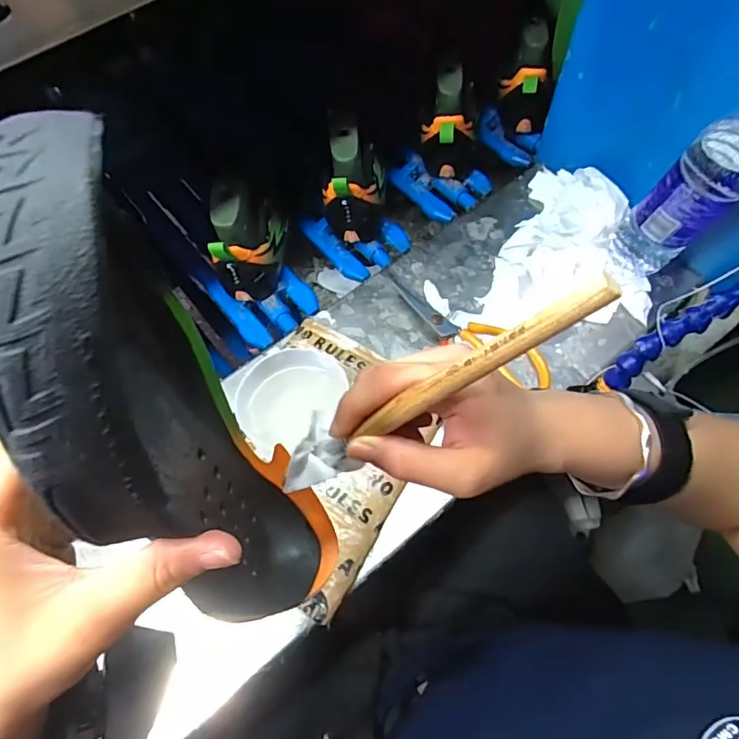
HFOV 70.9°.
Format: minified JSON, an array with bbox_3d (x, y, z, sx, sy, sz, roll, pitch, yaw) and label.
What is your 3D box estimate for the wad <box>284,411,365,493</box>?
[{"bbox_3d":[-0.028,0.041,0.260,0.036,0.014,0.030,-24,66,-10],"label":"wad"}]

